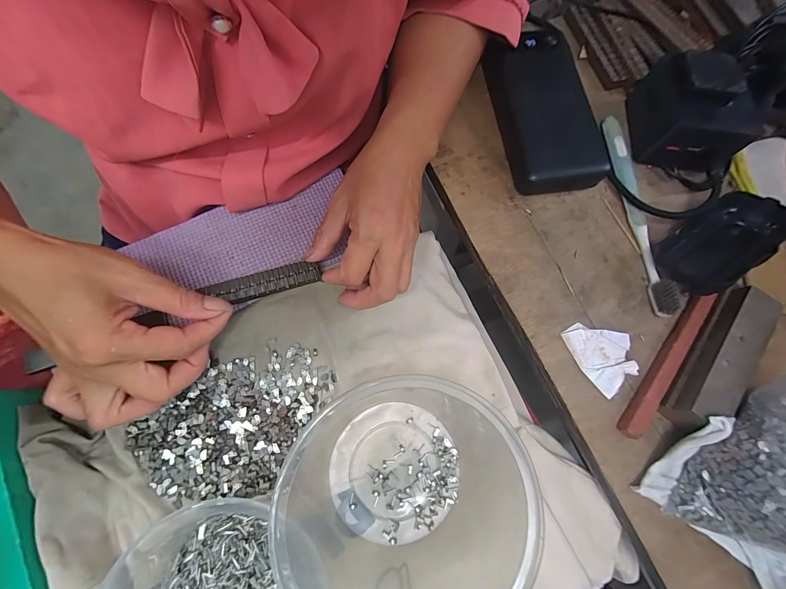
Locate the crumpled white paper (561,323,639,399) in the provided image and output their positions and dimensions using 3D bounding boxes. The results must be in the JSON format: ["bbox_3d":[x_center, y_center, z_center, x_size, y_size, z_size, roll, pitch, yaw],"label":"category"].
[{"bbox_3d":[0.157,0.044,0.245,0.039,0.008,0.053,-24,76,-6],"label":"crumpled white paper"}]

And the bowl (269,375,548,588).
[{"bbox_3d":[0.012,0.138,0.209,0.140,0.083,0.157,22,76,6],"label":"bowl"}]

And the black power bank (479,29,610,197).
[{"bbox_3d":[0.132,-0.161,0.289,0.074,0.025,0.150,-9,75,-2],"label":"black power bank"}]

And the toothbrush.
[{"bbox_3d":[0.201,-0.072,0.277,0.024,0.014,0.181,-4,75,-1],"label":"toothbrush"}]

